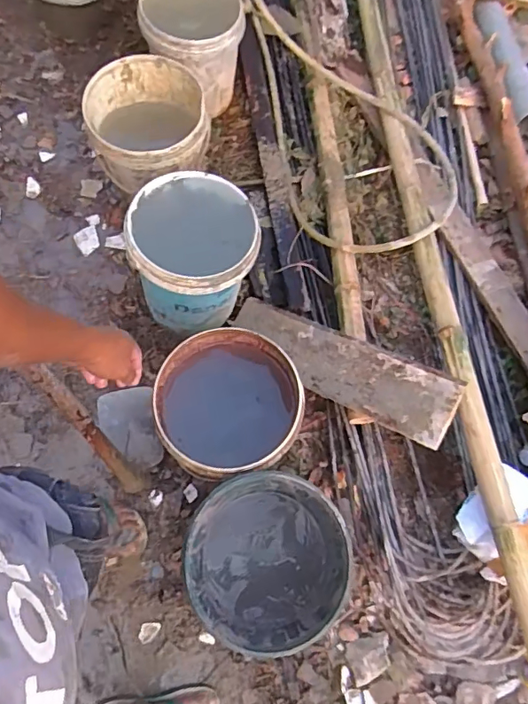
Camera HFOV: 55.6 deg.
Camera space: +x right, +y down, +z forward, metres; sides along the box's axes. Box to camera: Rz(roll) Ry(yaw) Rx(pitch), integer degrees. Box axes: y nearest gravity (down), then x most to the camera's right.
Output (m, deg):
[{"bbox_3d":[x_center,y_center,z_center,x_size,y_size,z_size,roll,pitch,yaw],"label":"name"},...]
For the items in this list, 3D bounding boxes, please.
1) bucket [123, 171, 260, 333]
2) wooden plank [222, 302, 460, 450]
[{"bbox_3d":[-0.172,-0.242,1.283,0.297,0.290,0.309,2,69,-5],"label":"bucket"},{"bbox_3d":[0.171,0.029,1.270,0.624,0.024,0.167,25,82,31],"label":"wooden plank"}]

